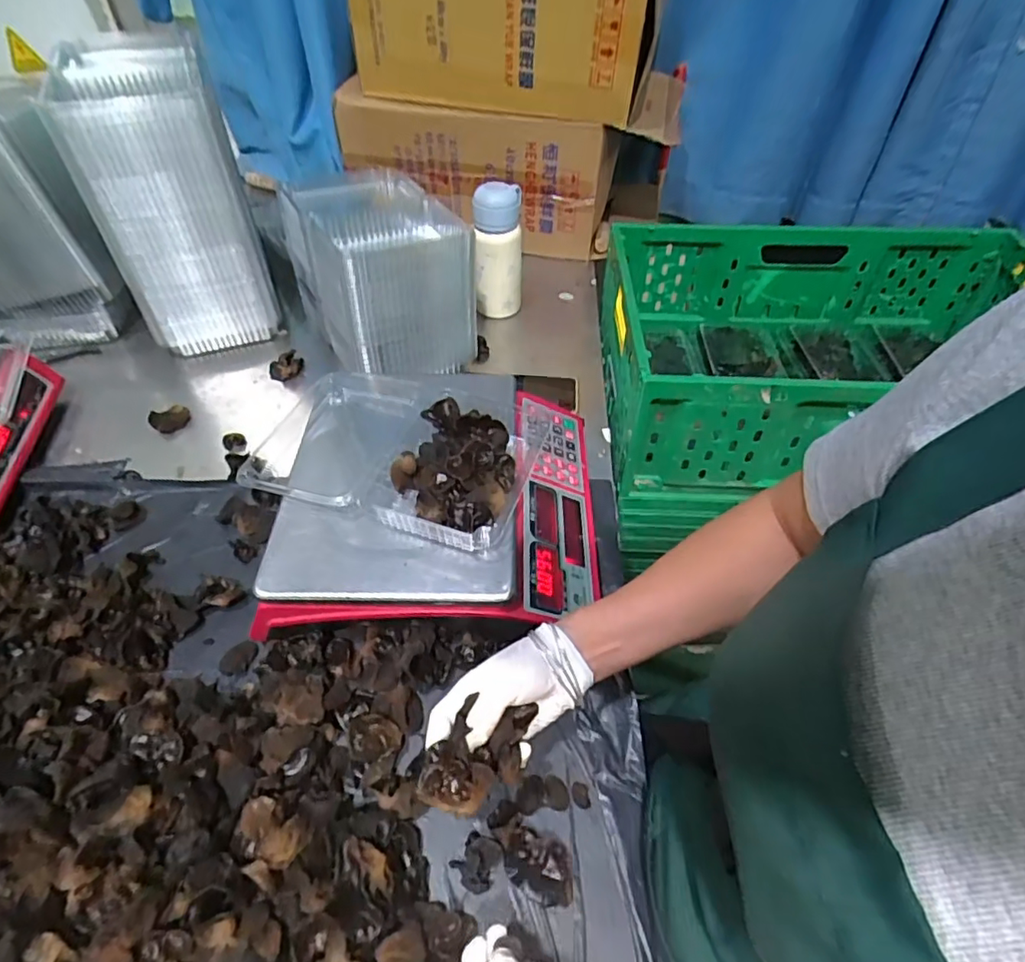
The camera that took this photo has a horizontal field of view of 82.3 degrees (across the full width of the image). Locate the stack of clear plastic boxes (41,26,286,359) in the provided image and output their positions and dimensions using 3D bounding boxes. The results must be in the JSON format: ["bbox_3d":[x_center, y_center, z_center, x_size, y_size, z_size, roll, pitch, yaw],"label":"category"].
[{"bbox_3d":[-0.484,-0.407,0.855,0.180,0.333,0.292,-18,51,-16],"label":"stack of clear plastic boxes"}]

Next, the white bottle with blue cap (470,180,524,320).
[{"bbox_3d":[-0.021,-0.340,0.879,0.069,0.185,0.060,2,49,1],"label":"white bottle with blue cap"}]

